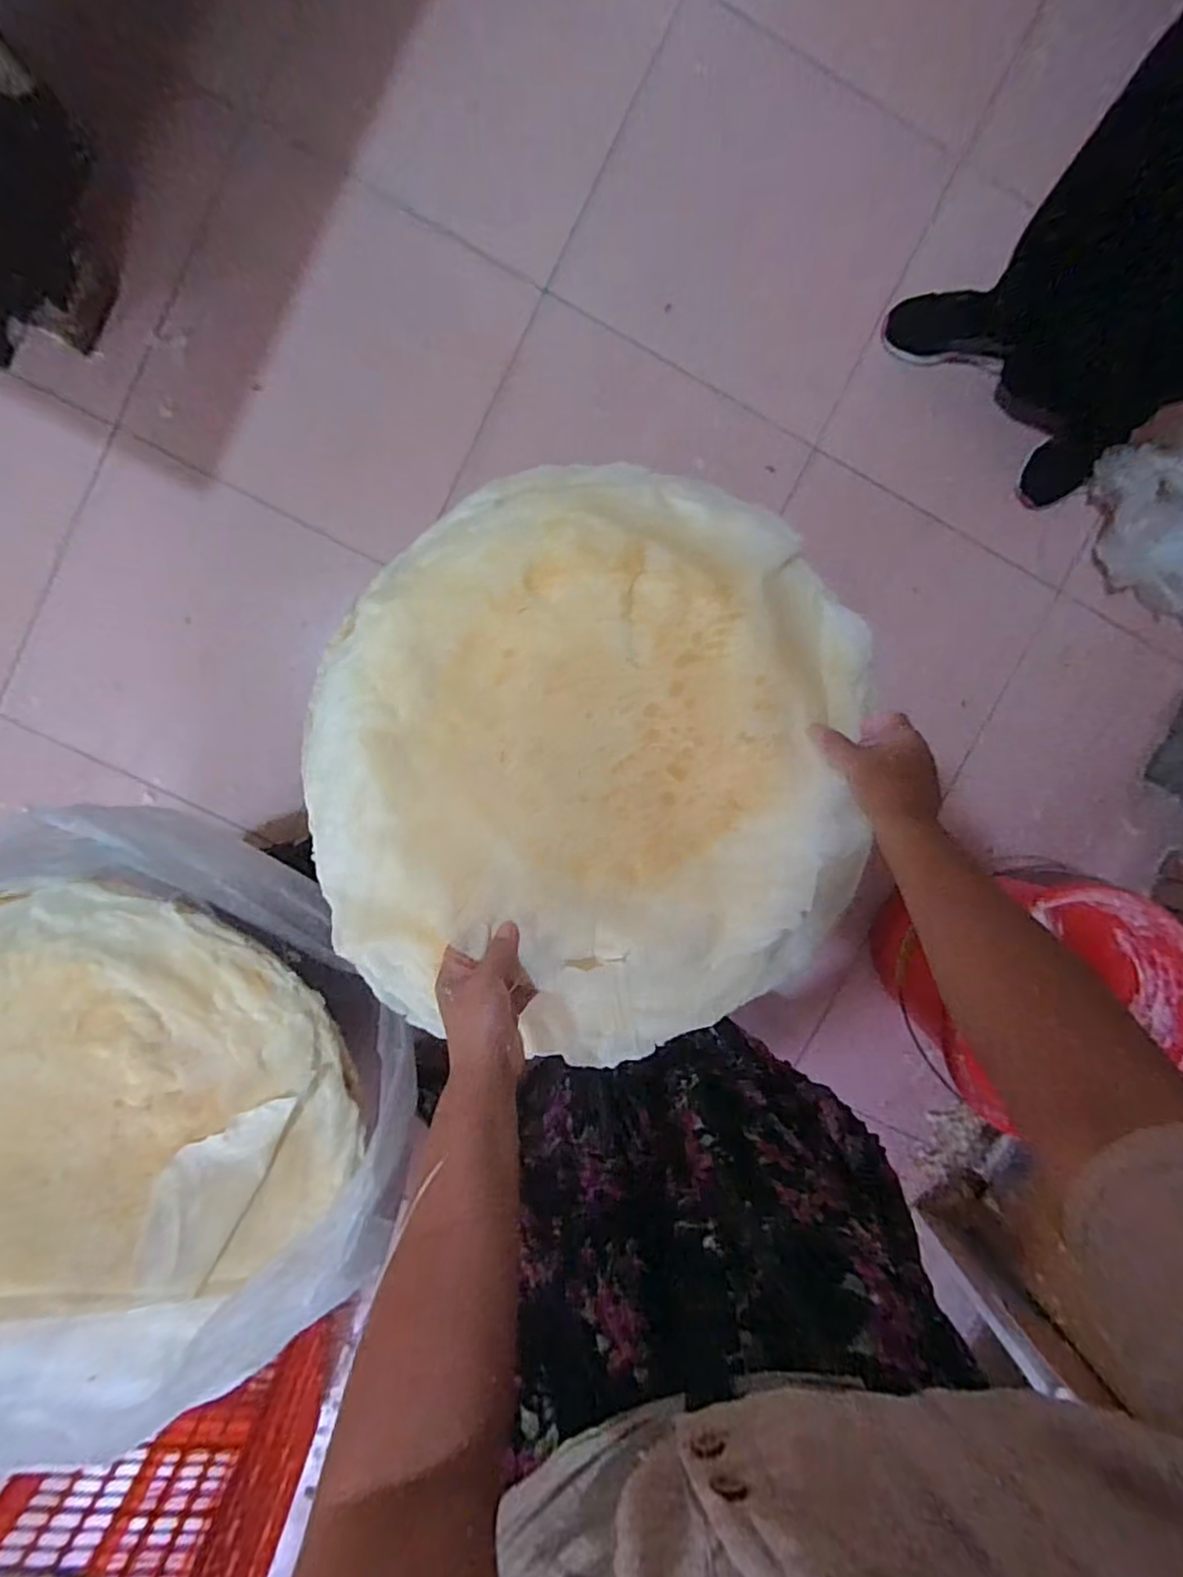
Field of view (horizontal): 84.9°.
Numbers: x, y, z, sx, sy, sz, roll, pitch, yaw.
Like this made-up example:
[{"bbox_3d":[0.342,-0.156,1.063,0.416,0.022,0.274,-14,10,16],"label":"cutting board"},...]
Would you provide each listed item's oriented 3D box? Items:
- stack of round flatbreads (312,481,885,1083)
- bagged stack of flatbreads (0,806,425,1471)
[{"bbox_3d":[0.012,-0.010,0.590,0.518,0.073,0.524,27,94,-6],"label":"stack of round flatbreads"},{"bbox_3d":[-0.500,0.326,0.611,0.579,0.169,0.490,-35,97,0],"label":"bagged stack of flatbreads"}]

